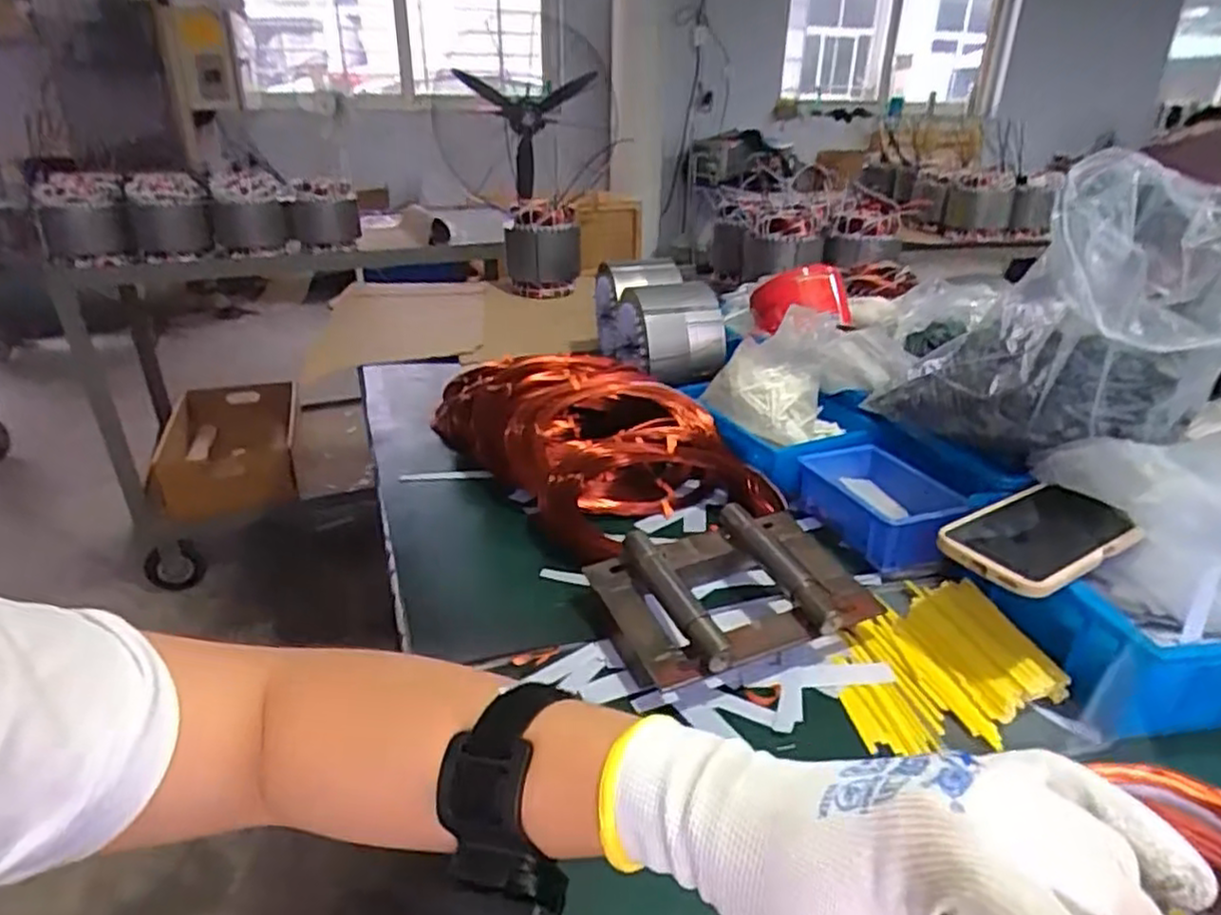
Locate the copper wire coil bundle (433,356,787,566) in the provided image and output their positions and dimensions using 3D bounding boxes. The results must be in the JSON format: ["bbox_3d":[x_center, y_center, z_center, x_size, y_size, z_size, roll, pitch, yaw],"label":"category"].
[{"bbox_3d":[-0.039,-0.040,0.810,0.222,0.095,0.468,-14,30,-27],"label":"copper wire coil bundle"}]

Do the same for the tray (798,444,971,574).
[{"bbox_3d":[0.260,0.042,0.680,0.115,0.051,0.151,-8,28,-16],"label":"tray"}]

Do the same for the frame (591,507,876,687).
[{"bbox_3d":[0.095,0.103,0.563,0.193,0.049,0.136,-9,27,-21],"label":"frame"}]

